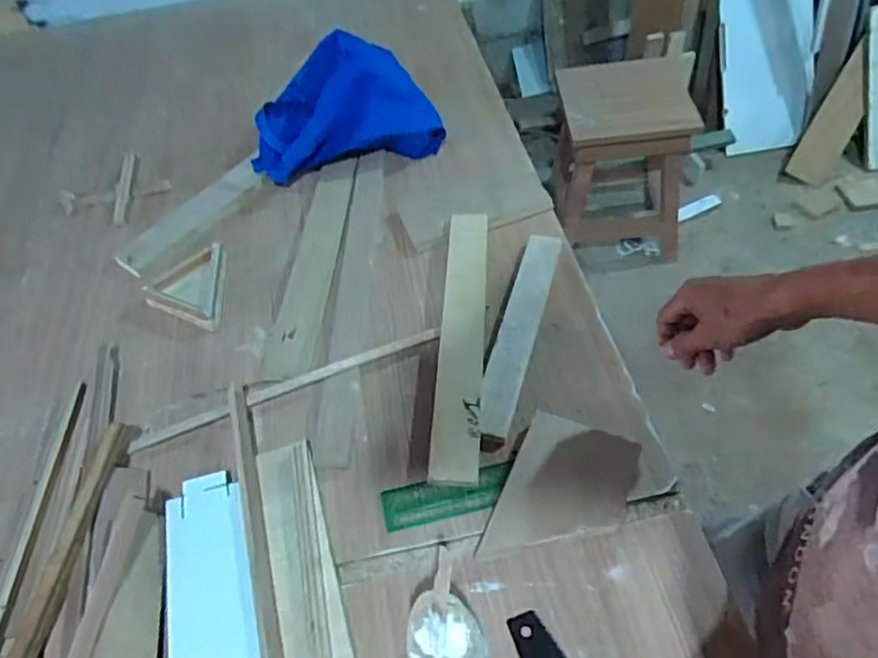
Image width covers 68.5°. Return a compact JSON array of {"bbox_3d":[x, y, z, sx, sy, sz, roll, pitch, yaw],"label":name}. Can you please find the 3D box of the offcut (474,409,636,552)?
[{"bbox_3d":[0.125,0.166,0.645,0.114,0.014,0.161,21,57,15],"label":"offcut"}]

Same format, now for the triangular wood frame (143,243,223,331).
[{"bbox_3d":[-0.342,-0.056,0.863,0.097,0.021,0.132,-7,51,-2],"label":"triangular wood frame"}]

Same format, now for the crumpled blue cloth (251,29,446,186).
[{"bbox_3d":[-0.155,-0.361,1.018,0.286,0.133,0.214,-11,52,-5],"label":"crumpled blue cloth"}]

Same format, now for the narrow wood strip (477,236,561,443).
[{"bbox_3d":[0.099,-0.006,0.791,0.043,0.012,0.309,13,54,14],"label":"narrow wood strip"}]

